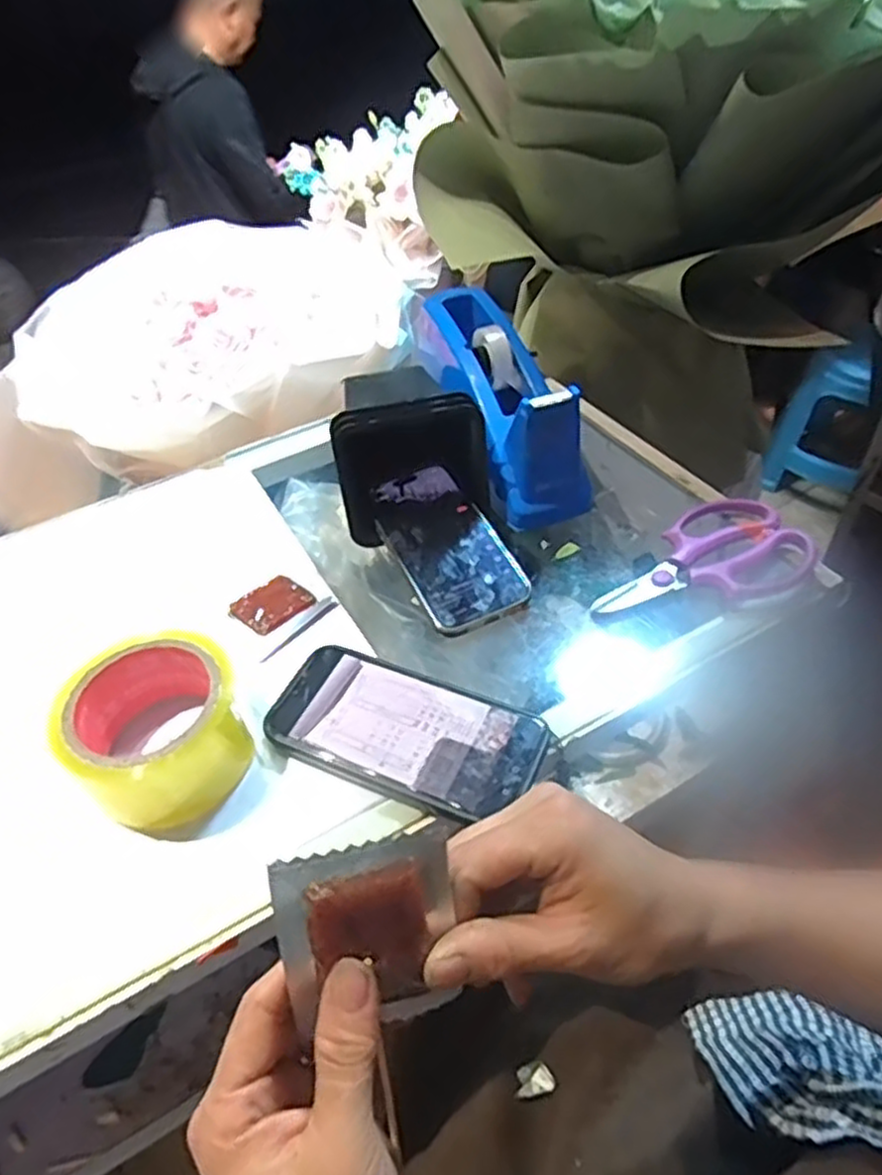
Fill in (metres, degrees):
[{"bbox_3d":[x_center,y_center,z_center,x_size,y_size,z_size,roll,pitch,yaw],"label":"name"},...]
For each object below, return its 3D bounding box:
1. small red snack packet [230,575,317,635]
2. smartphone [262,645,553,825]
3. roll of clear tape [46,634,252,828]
[{"bbox_3d":[-0.120,0.009,0.513,0.044,0.009,0.048,33,54,32],"label":"small red snack packet"},{"bbox_3d":[-0.021,0.084,0.429,0.156,0.013,0.077,17,49,21],"label":"smartphone"},{"bbox_3d":[-0.162,0.081,0.419,0.097,0.056,0.095,-3,45,3],"label":"roll of clear tape"}]

